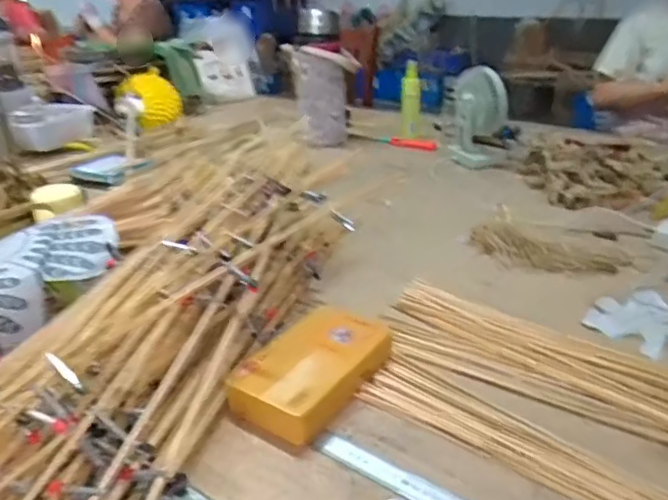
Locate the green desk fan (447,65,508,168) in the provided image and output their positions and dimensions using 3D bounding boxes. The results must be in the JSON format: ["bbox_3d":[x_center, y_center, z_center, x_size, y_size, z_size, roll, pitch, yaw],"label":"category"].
[{"bbox_3d":[0.339,-0.311,1.324,0.127,0.203,0.110,6,26,14],"label":"green desk fan"}]

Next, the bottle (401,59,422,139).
[{"bbox_3d":[0.213,-0.408,1.547,0.055,0.193,0.057,3,26,10],"label":"bottle"}]

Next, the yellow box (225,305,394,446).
[{"bbox_3d":[-0.023,0.126,0.634,0.111,0.043,0.192,17,32,31],"label":"yellow box"}]

